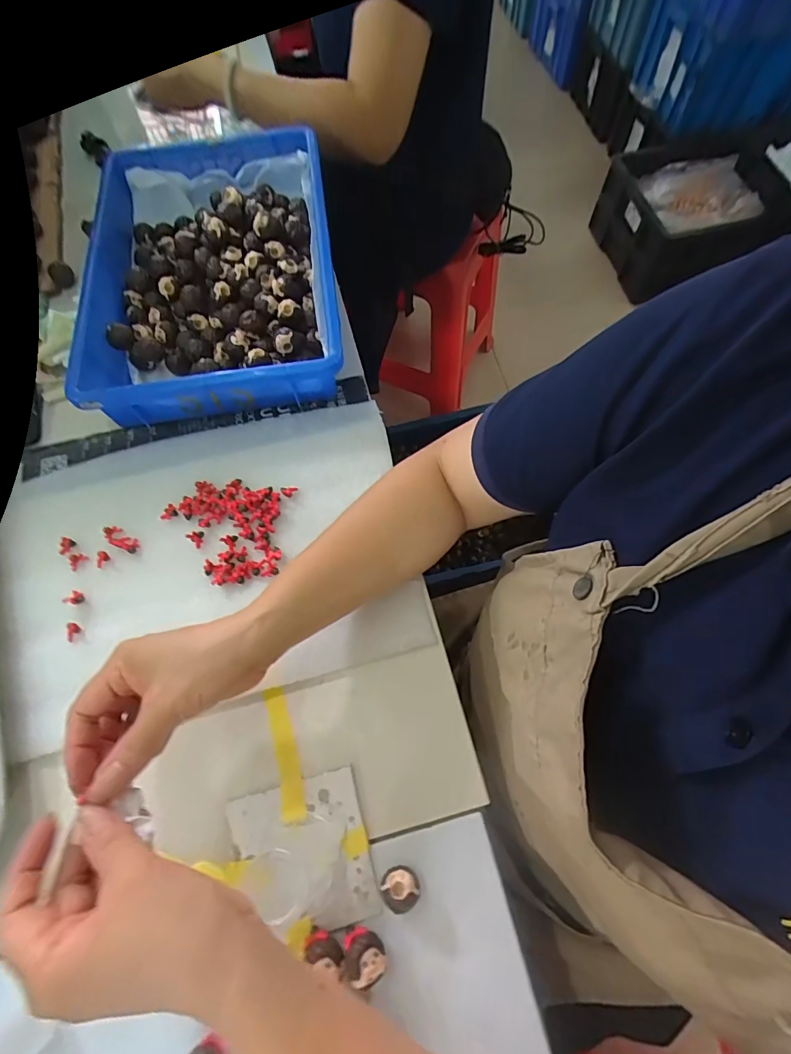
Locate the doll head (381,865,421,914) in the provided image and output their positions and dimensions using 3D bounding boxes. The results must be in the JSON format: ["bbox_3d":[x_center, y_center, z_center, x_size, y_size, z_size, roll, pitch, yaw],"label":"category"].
[{"bbox_3d":[0.003,0.235,0.298,0.024,0.020,0.022,-1,68,2],"label":"doll head"}]

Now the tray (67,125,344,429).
[{"bbox_3d":[-0.188,-0.291,0.496,0.233,0.055,0.373,-8,68,-1],"label":"tray"}]

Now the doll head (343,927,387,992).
[{"bbox_3d":[-0.019,0.266,0.285,0.025,0.019,0.024,-3,68,1],"label":"doll head"}]

